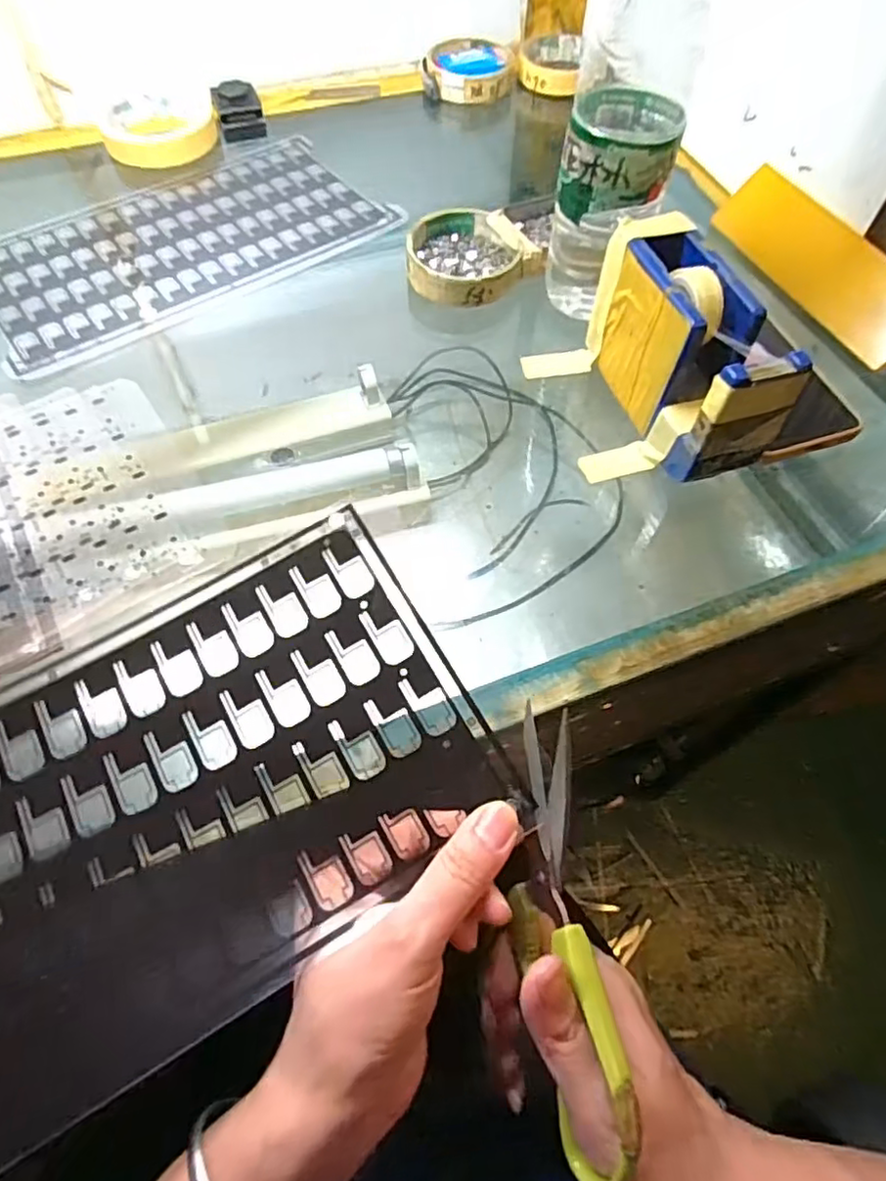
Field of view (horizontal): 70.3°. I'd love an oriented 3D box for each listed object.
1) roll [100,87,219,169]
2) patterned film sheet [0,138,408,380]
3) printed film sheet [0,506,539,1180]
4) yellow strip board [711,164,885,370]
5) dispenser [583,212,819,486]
[{"bbox_3d":[-0.253,-0.419,0.562,0.093,0.026,0.093,-16,61,-10],"label":"roll"},{"bbox_3d":[-0.200,-0.269,0.480,0.294,0.008,0.172,-33,66,-19],"label":"patterned film sheet"},{"bbox_3d":[-0.125,0.089,0.236,0.291,0.030,0.159,-29,61,-16],"label":"printed film sheet"},{"bbox_3d":[0.269,-0.233,0.445,0.015,0.055,0.184,-12,62,-27],"label":"yellow strip board"},{"bbox_3d":[0.134,-0.135,0.353,0.054,0.076,0.137,-13,60,-9],"label":"dispenser"}]

